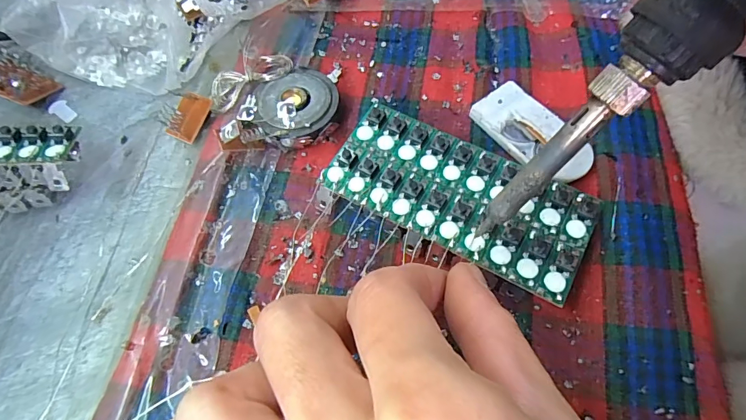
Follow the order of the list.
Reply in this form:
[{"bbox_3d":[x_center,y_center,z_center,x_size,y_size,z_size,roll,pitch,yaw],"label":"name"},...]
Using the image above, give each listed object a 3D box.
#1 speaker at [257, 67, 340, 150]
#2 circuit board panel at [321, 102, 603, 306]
[{"bbox_3d":[-0.032,-0.044,0.189,0.035,0.012,0.037,-1,64,3],"label":"speaker"},{"bbox_3d":[0.030,-0.007,0.156,0.094,0.005,0.041,27,67,15],"label":"circuit board panel"}]

